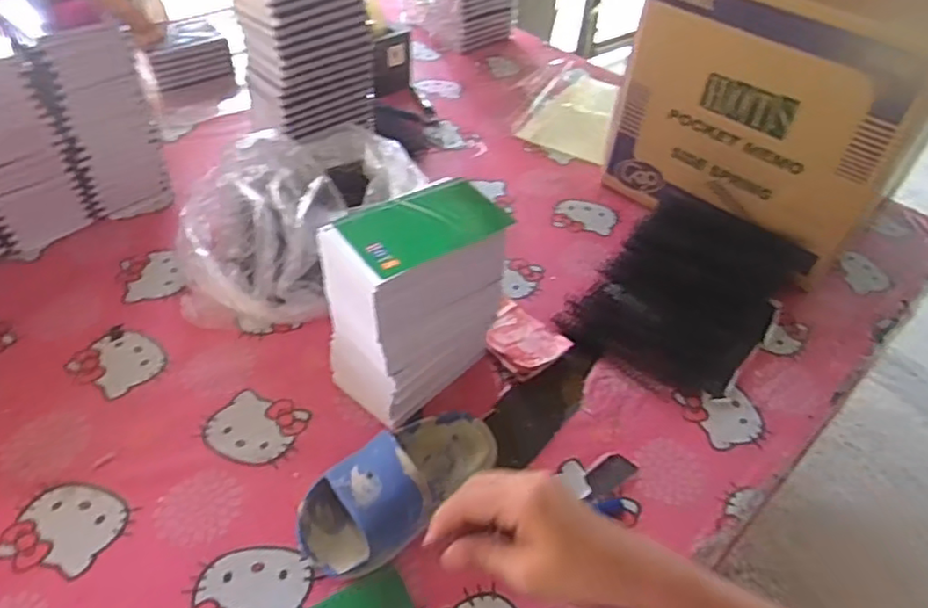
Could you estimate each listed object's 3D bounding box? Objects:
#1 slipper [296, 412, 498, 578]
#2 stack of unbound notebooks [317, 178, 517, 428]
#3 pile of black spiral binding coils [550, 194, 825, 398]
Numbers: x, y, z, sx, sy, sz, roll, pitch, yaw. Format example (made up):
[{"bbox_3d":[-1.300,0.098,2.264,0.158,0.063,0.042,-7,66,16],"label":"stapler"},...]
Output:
[{"bbox_3d":[-0.048,0.138,0.510,0.171,0.061,0.082,-32,56,-31],"label":"slipper"},{"bbox_3d":[-0.044,-0.001,0.573,0.092,0.173,0.140,36,53,27],"label":"stack of unbound notebooks"},{"bbox_3d":[0.243,-0.017,0.701,0.177,0.050,0.252,30,50,23],"label":"pile of black spiral binding coils"}]

